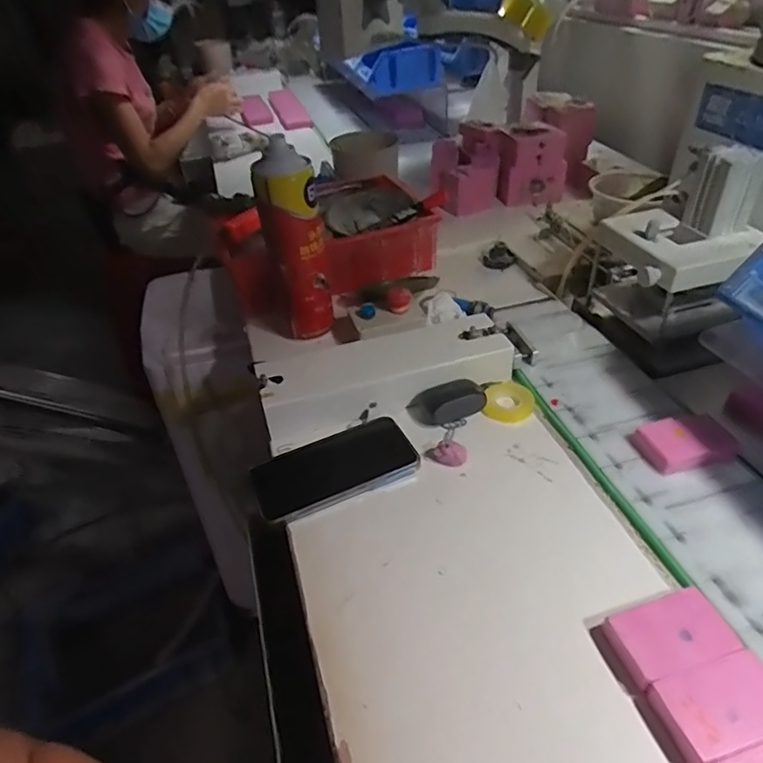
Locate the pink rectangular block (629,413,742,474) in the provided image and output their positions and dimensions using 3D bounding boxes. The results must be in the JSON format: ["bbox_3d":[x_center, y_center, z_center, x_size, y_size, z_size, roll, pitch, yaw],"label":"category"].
[{"bbox_3d":[0.265,0.051,0.484,0.081,0.023,0.047,-13,39,-10],"label":"pink rectangular block"}]

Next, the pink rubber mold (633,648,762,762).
[{"bbox_3d":[0.198,0.193,0.330,0.078,0.014,0.045,-13,39,-9],"label":"pink rubber mold"}]

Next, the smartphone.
[{"bbox_3d":[-0.041,0.076,0.509,0.144,0.011,0.075,-18,40,-16],"label":"smartphone"}]

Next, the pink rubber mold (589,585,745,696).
[{"bbox_3d":[0.183,0.166,0.364,0.076,0.017,0.045,-14,39,-11],"label":"pink rubber mold"}]

